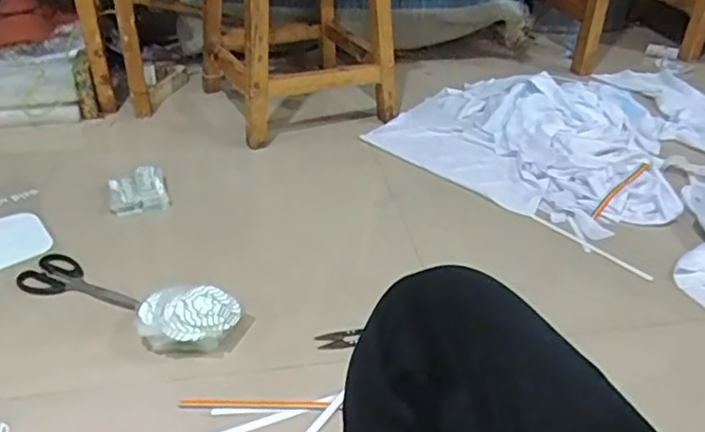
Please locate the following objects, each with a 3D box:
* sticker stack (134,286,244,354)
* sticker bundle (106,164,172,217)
[{"bbox_3d":[-0.208,0.137,0.805,0.125,0.056,0.088,-3,36,-10],"label":"sticker stack"},{"bbox_3d":[-0.370,-0.044,1.080,0.095,0.037,0.095,-12,38,-21],"label":"sticker bundle"}]

